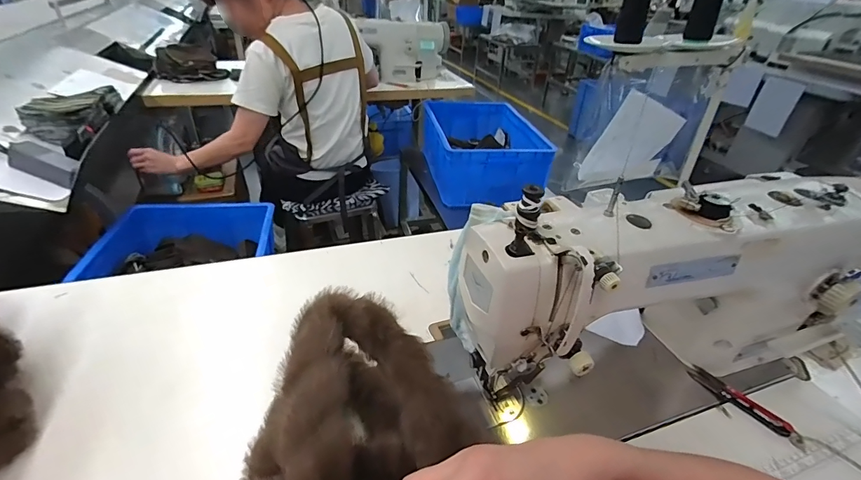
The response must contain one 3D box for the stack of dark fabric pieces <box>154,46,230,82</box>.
[{"bbox_3d":[-0.865,-0.633,1.436,0.230,0.107,0.117,-14,39,-25],"label":"stack of dark fabric pieces"}]

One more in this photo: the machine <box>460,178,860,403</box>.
[{"bbox_3d":[0.296,0.052,0.443,0.542,0.223,0.131,-7,36,-17],"label":"machine"}]

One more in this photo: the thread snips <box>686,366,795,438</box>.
[{"bbox_3d":[0.360,0.187,0.466,0.020,0.009,0.104,-21,42,-33],"label":"thread snips"}]

